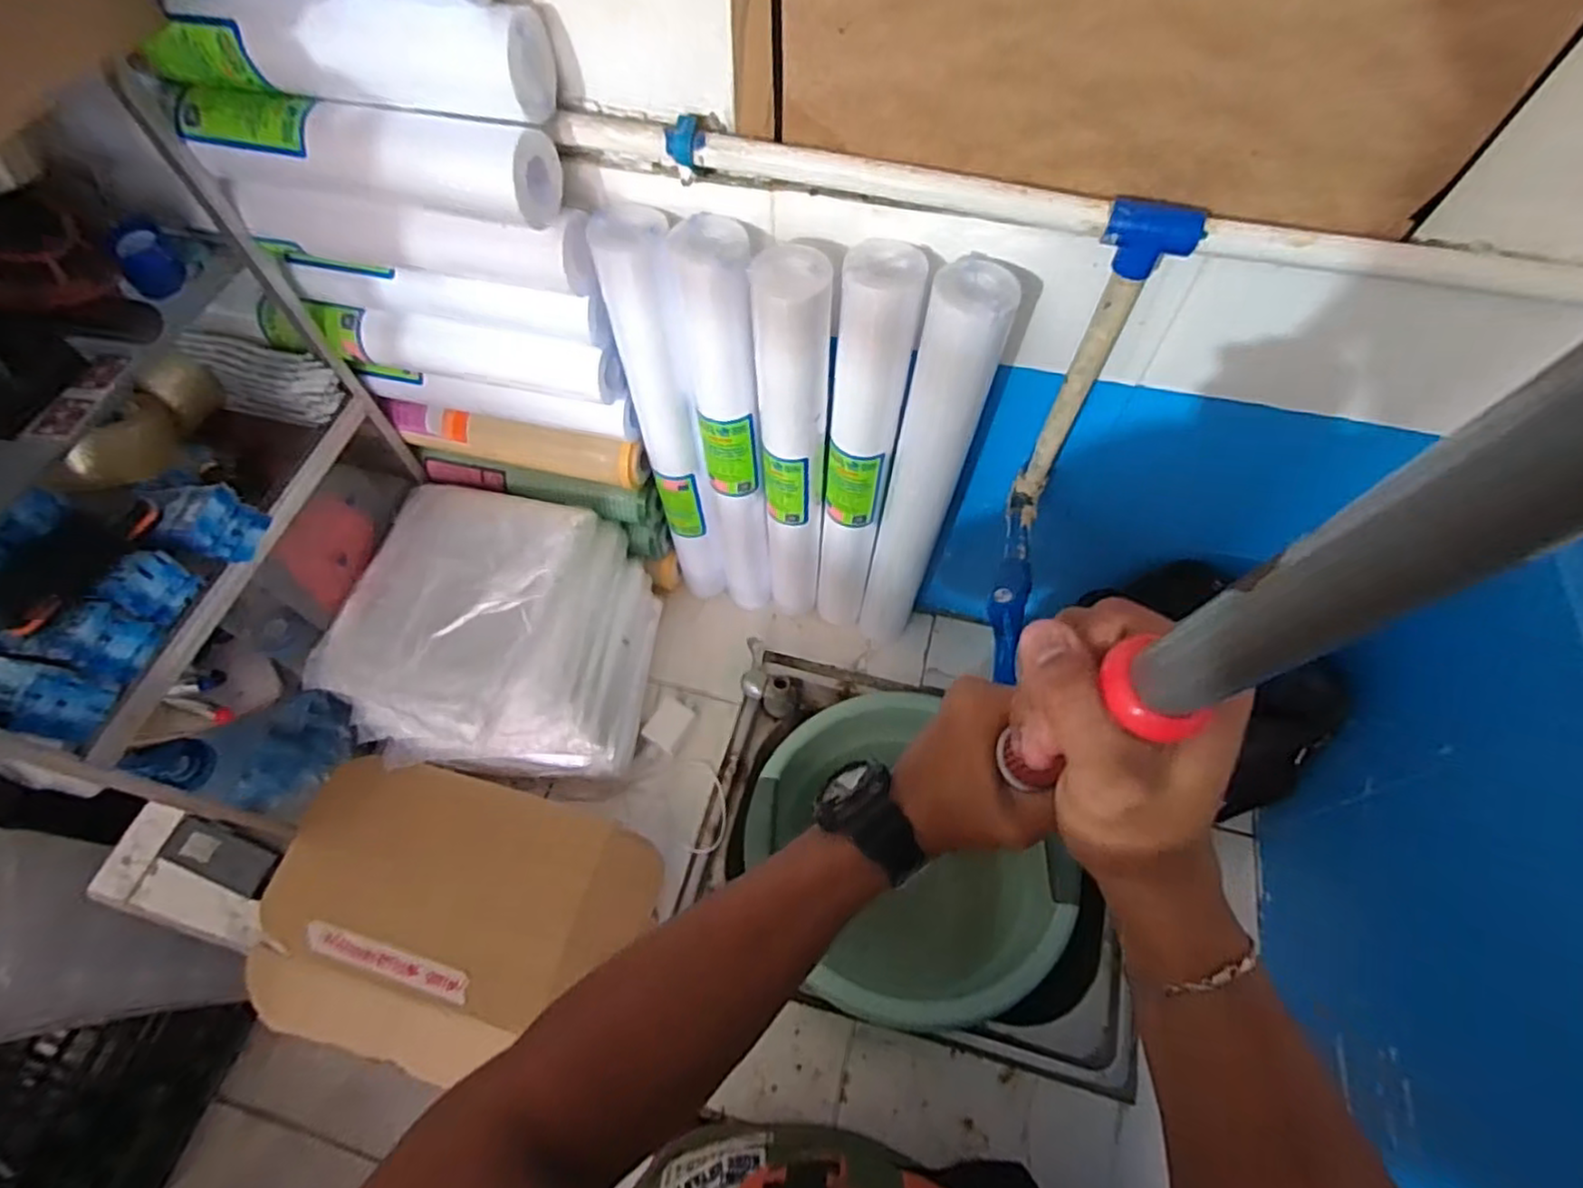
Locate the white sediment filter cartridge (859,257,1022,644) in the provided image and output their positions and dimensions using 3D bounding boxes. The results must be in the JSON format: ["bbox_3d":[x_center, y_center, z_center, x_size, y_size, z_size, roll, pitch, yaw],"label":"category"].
[{"bbox_3d":[0.128,-0.089,0.696,0.078,0.488,0.063,13,62,8],"label":"white sediment filter cartridge"}]

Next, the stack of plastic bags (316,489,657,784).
[{"bbox_3d":[-0.332,0.040,0.783,0.310,0.161,0.274,4,61,3],"label":"stack of plastic bags"}]

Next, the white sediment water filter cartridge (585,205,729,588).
[{"bbox_3d":[-0.120,-0.144,0.726,0.059,0.486,0.062,-17,62,-9],"label":"white sediment water filter cartridge"}]

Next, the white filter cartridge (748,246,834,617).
[{"bbox_3d":[0.001,-0.108,0.706,0.063,0.487,0.053,0,61,1],"label":"white filter cartridge"}]

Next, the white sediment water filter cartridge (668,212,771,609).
[{"bbox_3d":[-0.060,-0.133,0.727,0.060,0.502,0.062,-4,61,-1],"label":"white sediment water filter cartridge"}]

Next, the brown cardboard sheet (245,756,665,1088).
[{"bbox_3d":[-0.342,0.320,0.700,0.373,0.037,0.249,12,62,8],"label":"brown cardboard sheet"}]

